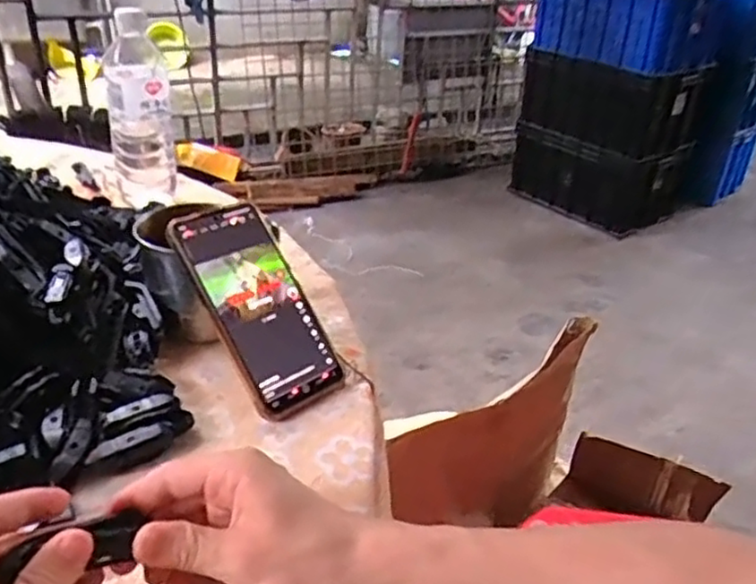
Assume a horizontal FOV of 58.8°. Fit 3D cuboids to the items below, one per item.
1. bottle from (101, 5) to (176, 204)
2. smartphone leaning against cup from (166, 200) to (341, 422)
[{"bbox_3d":[-0.271,-0.201,0.769,0.070,0.208,0.064,-8,35,-18],"label":"bottle"},{"bbox_3d":[-0.092,0.011,0.522,0.079,0.009,0.171,-26,85,-38],"label":"smartphone leaning against cup"}]

